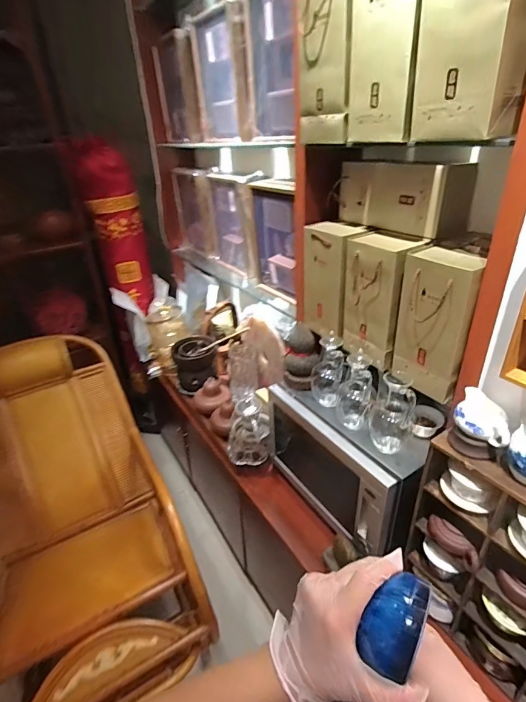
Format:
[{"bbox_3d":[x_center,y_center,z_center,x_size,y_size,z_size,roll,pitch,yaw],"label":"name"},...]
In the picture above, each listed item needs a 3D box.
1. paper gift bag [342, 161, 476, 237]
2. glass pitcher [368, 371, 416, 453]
[{"bbox_3d":[0.296,-0.336,0.826,0.109,0.127,0.255,-21,34,-28],"label":"paper gift bag"},{"bbox_3d":[0.266,0.129,0.794,0.083,0.174,0.079,8,32,19],"label":"glass pitcher"}]

